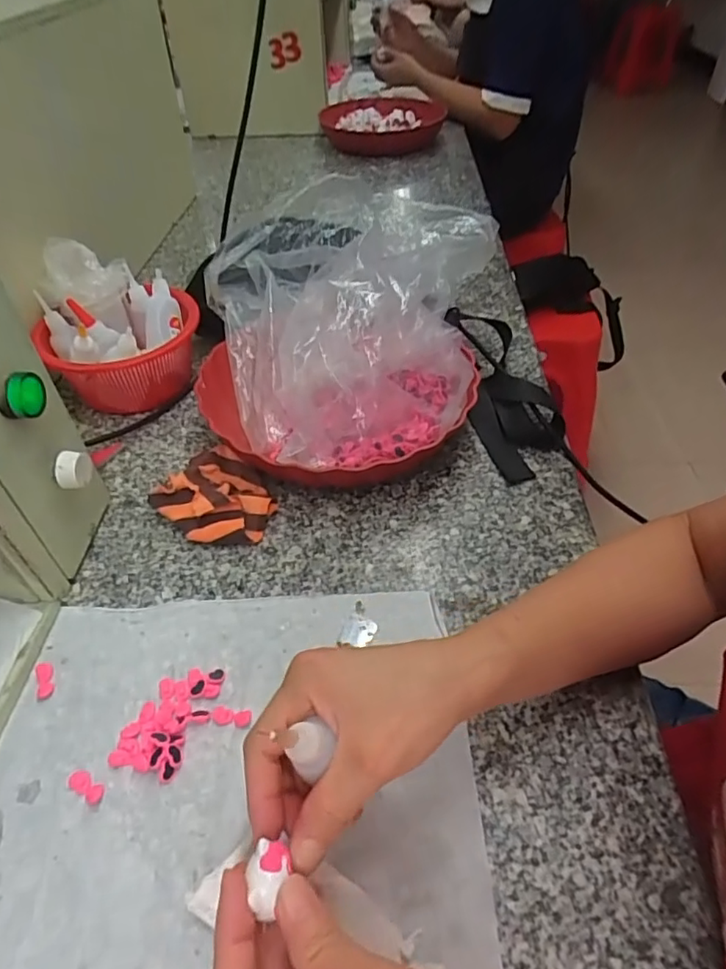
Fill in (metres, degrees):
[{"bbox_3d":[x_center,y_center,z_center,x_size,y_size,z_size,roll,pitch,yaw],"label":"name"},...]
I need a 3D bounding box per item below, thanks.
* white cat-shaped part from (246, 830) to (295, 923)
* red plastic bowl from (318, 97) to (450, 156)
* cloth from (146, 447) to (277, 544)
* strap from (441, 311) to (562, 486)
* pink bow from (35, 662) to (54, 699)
[{"bbox_3d":[-0.038,0.159,0.236,0.015,0.008,0.025,-6,46,-5],"label":"white cat-shaped part"},{"bbox_3d":[0.041,-0.684,1.114,0.230,0.069,0.223,1,45,2],"label":"red plastic bowl"},{"bbox_3d":[-0.123,0.010,0.466,0.085,0.025,0.102,-21,49,-18],"label":"cloth"},{"bbox_3d":[0.131,-0.099,0.555,0.080,0.037,0.233,-9,46,-8],"label":"strap"},{"bbox_3d":[-0.205,0.124,0.371,0.010,0.005,0.026,-16,47,-14],"label":"pink bow"}]

